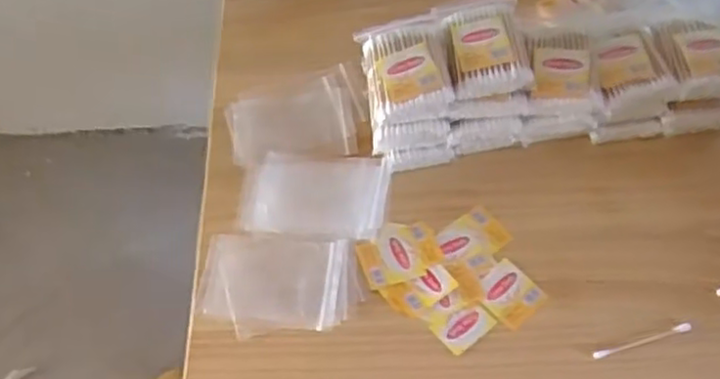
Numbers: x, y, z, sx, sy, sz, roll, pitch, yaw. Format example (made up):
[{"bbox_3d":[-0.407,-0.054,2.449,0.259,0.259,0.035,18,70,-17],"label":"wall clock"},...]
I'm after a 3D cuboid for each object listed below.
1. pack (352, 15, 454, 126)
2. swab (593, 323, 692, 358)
[{"bbox_3d":[0.033,-0.091,0.512,0.060,0.027,0.087,-8,57,-4],"label":"pack"},{"bbox_3d":[0.191,0.103,0.470,0.073,0.006,0.005,-15,58,-8],"label":"swab"}]

